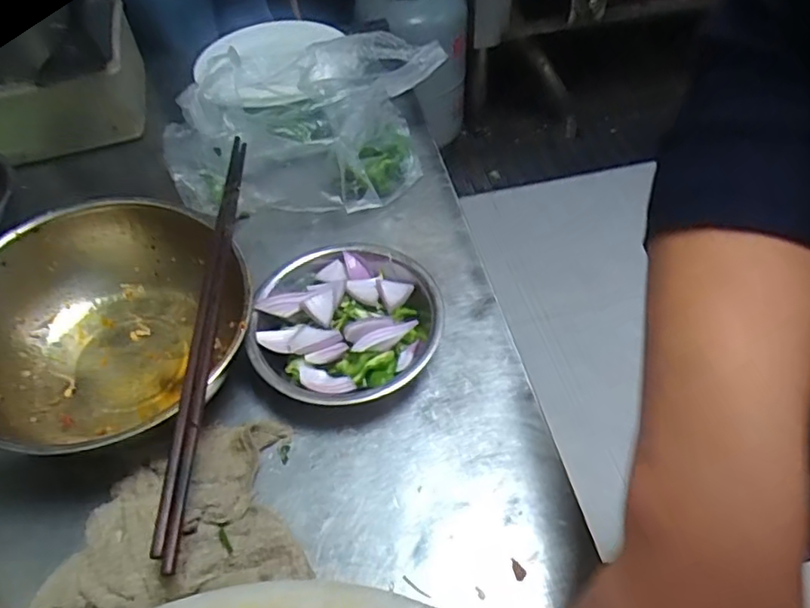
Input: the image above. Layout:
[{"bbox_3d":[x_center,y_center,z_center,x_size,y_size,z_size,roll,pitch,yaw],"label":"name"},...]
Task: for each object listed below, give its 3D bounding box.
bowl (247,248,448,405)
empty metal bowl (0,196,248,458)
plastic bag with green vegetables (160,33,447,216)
[{"bbox_3d":[-0.052,0.022,0.540,0.161,0.054,0.169,-2,52,2],"label":"bowl"},{"bbox_3d":[-0.260,0.024,0.517,0.209,0.096,0.238,6,53,8],"label":"empty metal bowl"},{"bbox_3d":[-0.106,-0.193,0.680,0.306,0.125,0.253,-7,52,-2],"label":"plastic bag with green vegetables"}]

